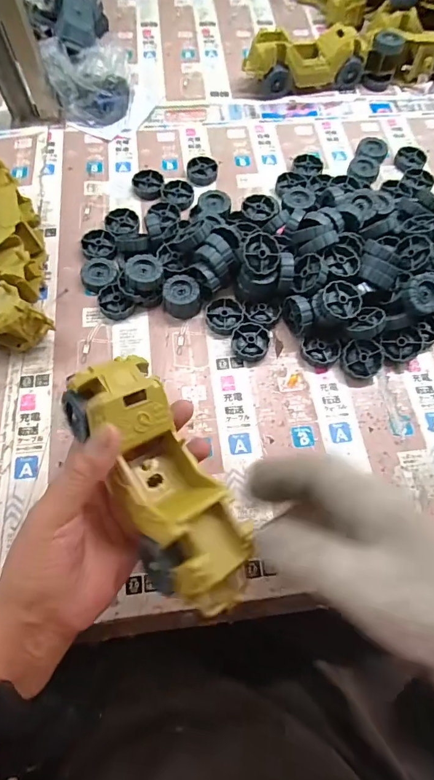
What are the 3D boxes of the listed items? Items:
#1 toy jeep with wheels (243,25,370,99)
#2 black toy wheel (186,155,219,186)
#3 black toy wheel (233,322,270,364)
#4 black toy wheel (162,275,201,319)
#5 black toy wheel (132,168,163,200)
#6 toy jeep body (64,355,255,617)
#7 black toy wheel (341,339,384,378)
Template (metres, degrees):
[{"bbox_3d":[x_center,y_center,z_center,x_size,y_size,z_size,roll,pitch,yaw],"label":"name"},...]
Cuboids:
[{"bbox_3d":[0.124,-0.458,0.561,0.169,0.058,0.059,-11,65,-4],"label":"toy jeep with wheels"},{"bbox_3d":[-0.018,-0.278,0.510,0.038,0.011,0.039,0,65,1],"label":"black toy wheel"},{"bbox_3d":[0.034,-0.048,0.410,0.037,0.013,0.039,0,65,1],"label":"black toy wheel"},{"bbox_3d":[-0.036,-0.096,0.420,0.037,0.027,0.039,0,65,1],"label":"black toy wheel"},{"bbox_3d":[-0.085,-0.253,0.497,0.037,0.011,0.045,-6,65,-2],"label":"black toy wheel"},{"bbox_3d":[-0.037,0.058,0.261,0.061,0.052,0.163,-29,74,-12],"label":"toy jeep body"},{"bbox_3d":[0.142,-0.030,0.398,0.038,0.014,0.037,16,91,0],"label":"black toy wheel"}]

